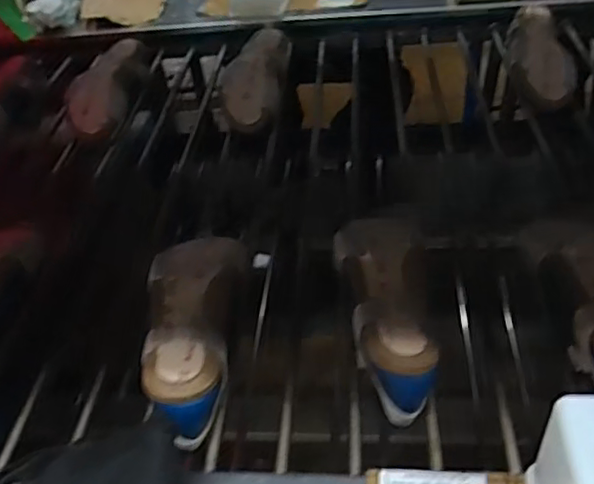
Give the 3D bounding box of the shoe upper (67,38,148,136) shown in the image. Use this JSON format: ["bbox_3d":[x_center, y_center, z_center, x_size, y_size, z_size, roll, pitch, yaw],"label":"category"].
[{"bbox_3d":[-0.326,-0.268,1.038,0.094,0.069,0.275,-2,39,6],"label":"shoe upper"}]

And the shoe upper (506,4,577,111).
[{"bbox_3d":[0.387,-0.297,0.964,0.102,0.072,0.244,5,40,14],"label":"shoe upper"}]

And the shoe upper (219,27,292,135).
[{"bbox_3d":[-0.068,-0.270,0.990,0.098,0.080,0.250,-2,39,6],"label":"shoe upper"}]

